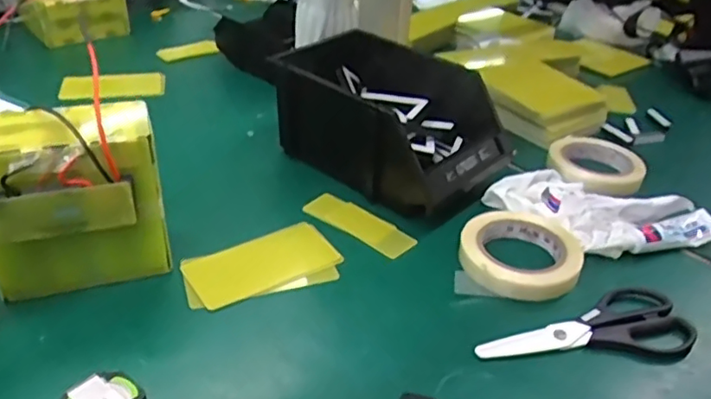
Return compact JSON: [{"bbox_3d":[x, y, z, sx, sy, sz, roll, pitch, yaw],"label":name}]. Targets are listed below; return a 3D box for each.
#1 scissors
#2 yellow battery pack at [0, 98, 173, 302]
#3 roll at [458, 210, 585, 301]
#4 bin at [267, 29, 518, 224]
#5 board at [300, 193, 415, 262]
[{"bbox_3d":[0.195,0.113,0.519,0.195,0.012,0.073,-8,35,-17],"label":"scissors"},{"bbox_3d":[-0.237,0.004,0.522,0.147,0.158,0.093,-11,36,-21],"label":"yellow battery pack"},{"bbox_3d":[0.162,0.053,0.601,0.112,0.030,0.116,2,33,-2],"label":"roll"},{"bbox_3d":[0.032,-0.086,0.713,0.250,0.131,0.158,27,40,32],"label":"bin"},{"bbox_3d":[0.005,0.025,0.643,0.124,0.006,0.042,28,53,29],"label":"board"}]

